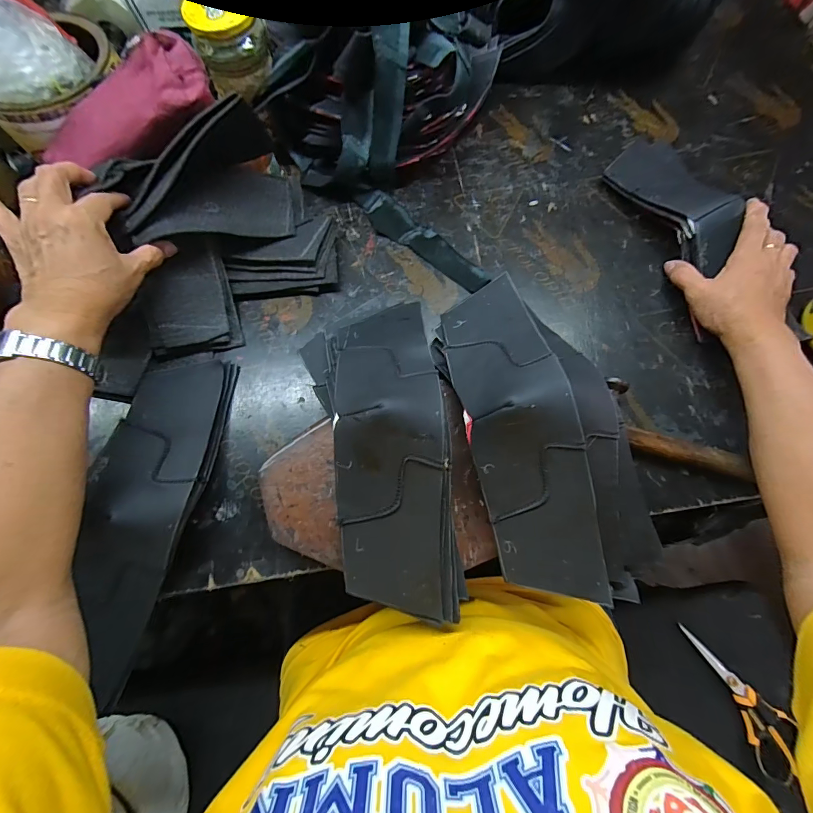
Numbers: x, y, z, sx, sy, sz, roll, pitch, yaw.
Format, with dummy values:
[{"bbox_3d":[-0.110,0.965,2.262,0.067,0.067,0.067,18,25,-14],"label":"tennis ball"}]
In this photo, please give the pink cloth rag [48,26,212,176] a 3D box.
[{"bbox_3d":[-0.278,-0.279,0.354,0.190,0.046,0.083,-13,74,15],"label":"pink cloth rag"}]

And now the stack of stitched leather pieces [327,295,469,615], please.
[{"bbox_3d":[-0.017,0.032,0.316,0.101,0.104,0.280,-7,74,-2],"label":"stack of stitched leather pieces"}]

